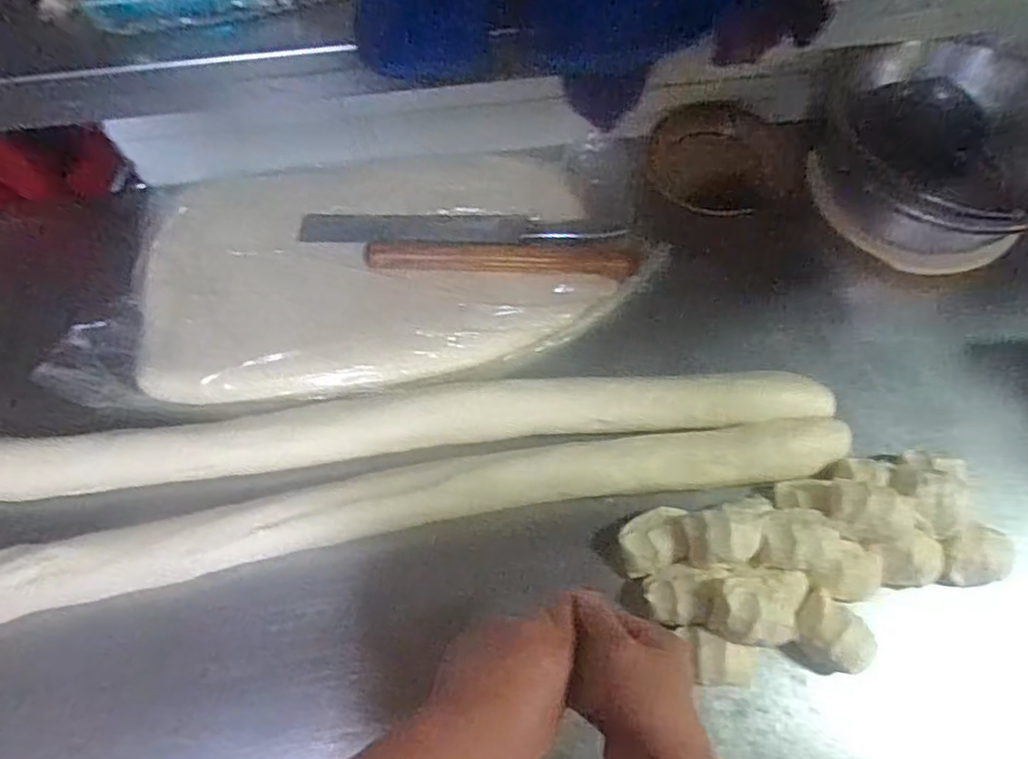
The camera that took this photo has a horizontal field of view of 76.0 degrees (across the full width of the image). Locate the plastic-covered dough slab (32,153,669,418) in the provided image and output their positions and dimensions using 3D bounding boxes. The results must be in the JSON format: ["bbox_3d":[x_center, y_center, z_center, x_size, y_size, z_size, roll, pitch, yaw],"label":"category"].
[{"bbox_3d":[-0.177,-0.121,0.760,0.655,0.056,0.286,-8,65,-2],"label":"plastic-covered dough slab"}]

